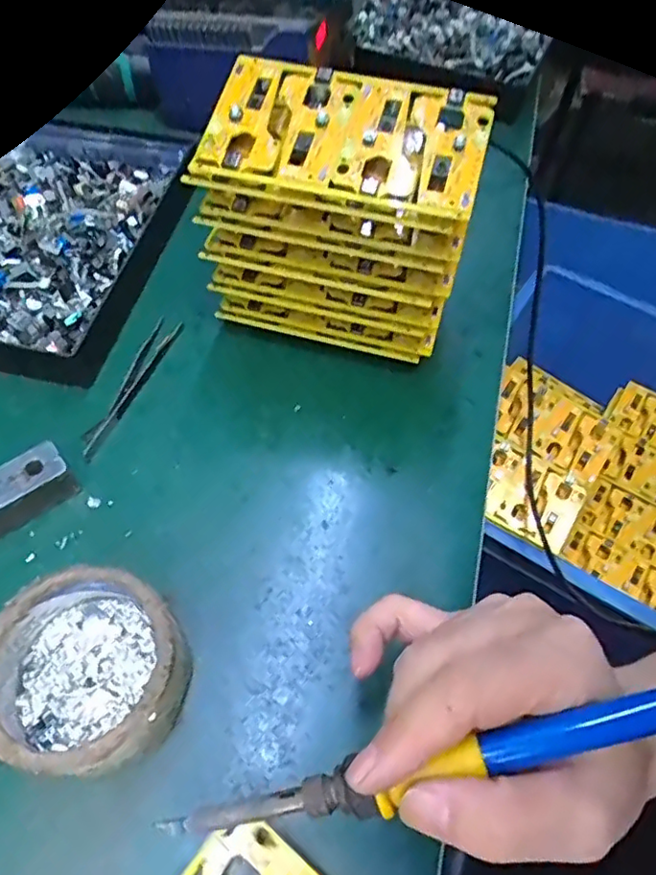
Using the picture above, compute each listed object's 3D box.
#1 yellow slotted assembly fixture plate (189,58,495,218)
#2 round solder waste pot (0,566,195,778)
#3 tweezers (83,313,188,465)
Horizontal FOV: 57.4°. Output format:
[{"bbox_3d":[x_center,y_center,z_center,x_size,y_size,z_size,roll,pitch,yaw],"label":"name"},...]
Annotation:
[{"bbox_3d":[0.009,-0.153,0.304,0.139,0.006,0.082,14,71,8],"label":"yellow slotted assembly fixture plate"},{"bbox_3d":[-0.111,0.107,0.277,0.085,0.042,0.081,0,58,0],"label":"round solder waste pot"},{"bbox_3d":[-0.127,-0.035,0.391,0.015,0.007,0.117,16,59,9],"label":"tweezers"}]

